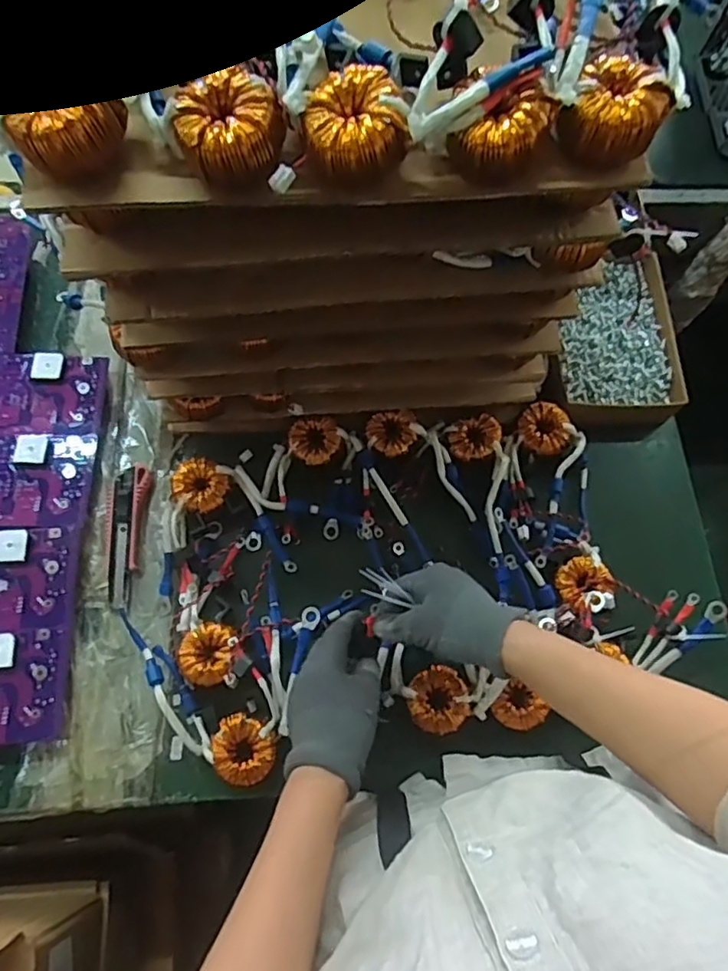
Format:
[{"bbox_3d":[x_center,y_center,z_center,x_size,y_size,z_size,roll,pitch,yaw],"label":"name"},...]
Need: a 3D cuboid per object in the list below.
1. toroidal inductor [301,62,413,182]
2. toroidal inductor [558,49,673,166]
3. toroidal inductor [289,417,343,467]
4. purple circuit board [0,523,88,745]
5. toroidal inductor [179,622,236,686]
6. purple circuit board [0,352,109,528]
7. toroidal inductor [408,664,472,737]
[{"bbox_3d":[-0.006,-0.212,0.350,0.055,0.028,0.054,-16,72,-8],"label":"toroidal inductor"},{"bbox_3d":[0.155,-0.230,0.370,0.055,0.032,0.055,27,71,7],"label":"toroidal inductor"},{"bbox_3d":[-0.052,-0.047,0.645,0.053,0.017,0.052,1,70,-2],"label":"toroidal inductor"},{"bbox_3d":[-0.347,0.136,0.564,0.130,0.011,0.198,-3,71,-4],"label":"purple circuit board"},{"bbox_3d":[-0.147,0.161,0.572,0.051,0.034,0.055,1,70,-2],"label":"toroidal inductor"},{"bbox_3d":[-0.351,-0.052,0.634,0.125,0.012,0.196,0,70,-3],"label":"purple circuit board"},{"bbox_3d":[0.069,0.202,0.564,0.055,0.026,0.057,-18,72,-9],"label":"toroidal inductor"}]

